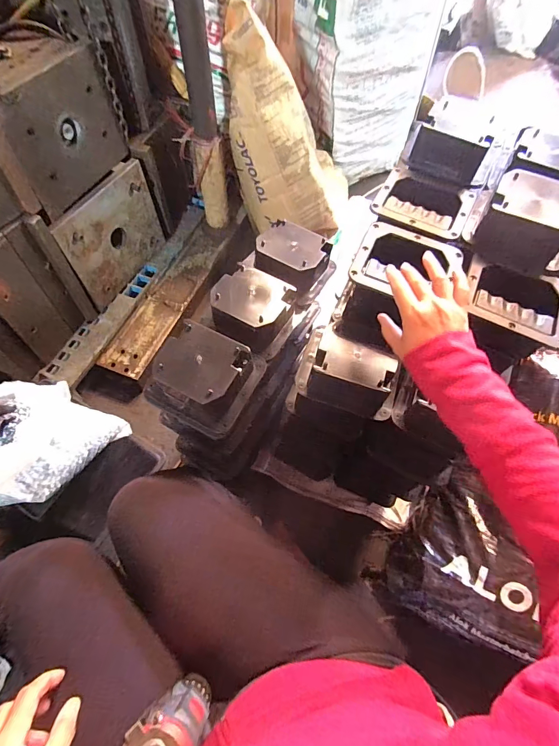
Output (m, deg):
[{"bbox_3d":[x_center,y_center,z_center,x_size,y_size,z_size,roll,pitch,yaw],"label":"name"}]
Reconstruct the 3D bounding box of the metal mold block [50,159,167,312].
[{"bbox_3d":[-0.443,-0.371,1.013,0.051,0.276,0.325,21,63,8],"label":"metal mold block"}]

